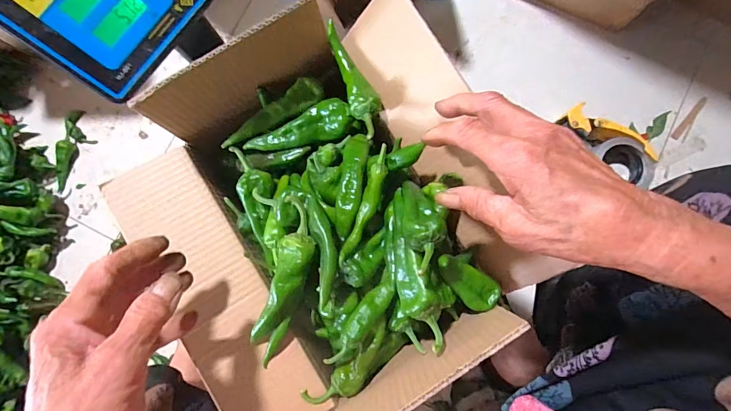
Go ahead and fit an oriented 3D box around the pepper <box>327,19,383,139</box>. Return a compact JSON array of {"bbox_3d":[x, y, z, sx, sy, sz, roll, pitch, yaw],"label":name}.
[{"bbox_3d":[-0.007,-0.117,0.354,0.029,0.024,0.114,-16,84,-1],"label":"pepper"}]

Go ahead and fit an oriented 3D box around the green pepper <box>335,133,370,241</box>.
[{"bbox_3d":[-0.012,-0.020,0.341,0.022,0.024,0.095,7,84,1],"label":"green pepper"}]

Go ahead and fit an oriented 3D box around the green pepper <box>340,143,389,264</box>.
[{"bbox_3d":[0.002,0.001,0.326,0.015,0.013,0.105,20,84,2],"label":"green pepper"}]

